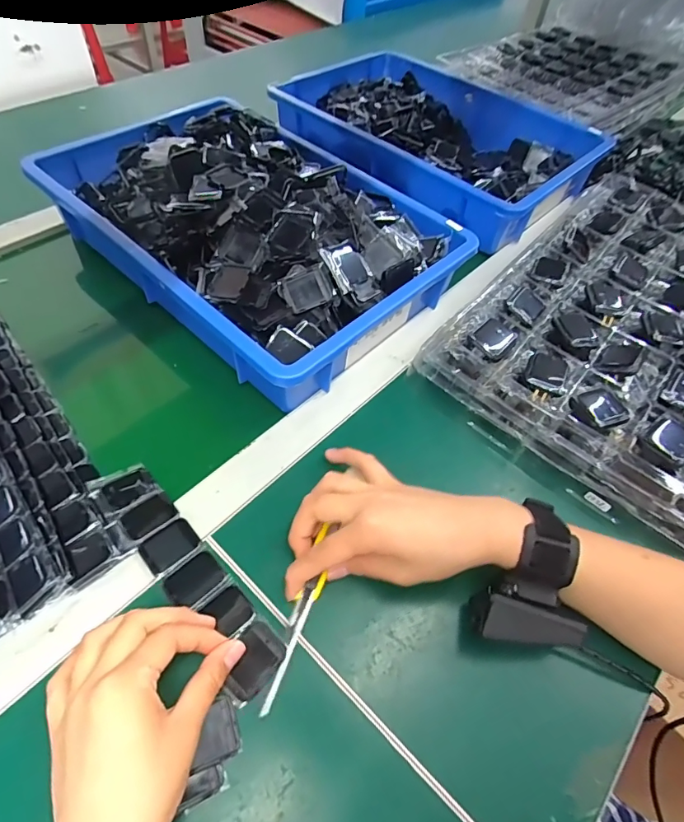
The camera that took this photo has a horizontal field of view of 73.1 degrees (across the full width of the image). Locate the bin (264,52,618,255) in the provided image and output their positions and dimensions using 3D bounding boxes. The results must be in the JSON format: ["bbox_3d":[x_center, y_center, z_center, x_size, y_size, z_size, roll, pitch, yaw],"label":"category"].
[{"bbox_3d":[0.144,-0.420,0.717,0.448,0.091,0.312,40,60,21],"label":"bin"}]

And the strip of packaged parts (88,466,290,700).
[{"bbox_3d":[-0.117,0.112,0.338,0.200,0.011,0.043,40,60,22],"label":"strip of packaged parts"}]

